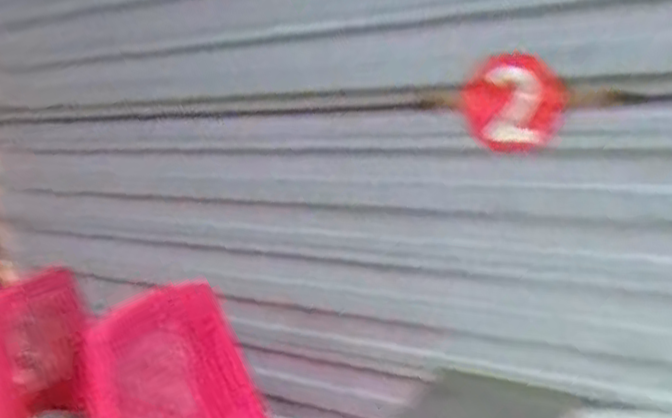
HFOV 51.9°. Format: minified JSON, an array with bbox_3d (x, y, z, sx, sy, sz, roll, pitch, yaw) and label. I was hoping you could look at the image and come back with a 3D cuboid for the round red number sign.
[{"bbox_3d":[0.246,-0.143,0.949,0.133,0.139,0.027,-35,24,29],"label":"round red number sign"}]

